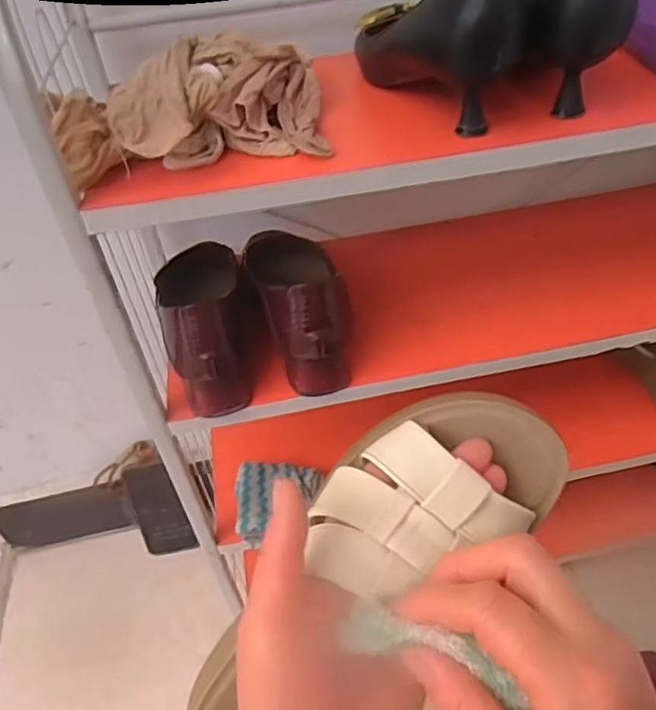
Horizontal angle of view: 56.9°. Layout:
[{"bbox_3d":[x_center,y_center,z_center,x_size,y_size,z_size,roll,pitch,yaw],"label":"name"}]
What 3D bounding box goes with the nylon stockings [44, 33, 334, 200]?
[{"bbox_3d":[-0.090,-0.169,0.411,0.172,0.048,0.136,-10,43,-4],"label":"nylon stockings"}]

